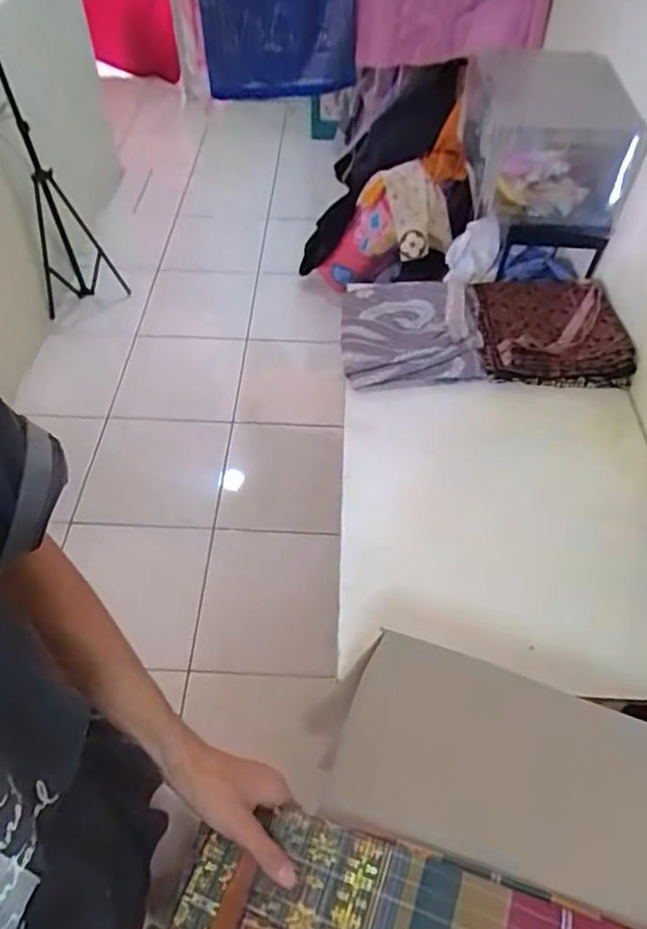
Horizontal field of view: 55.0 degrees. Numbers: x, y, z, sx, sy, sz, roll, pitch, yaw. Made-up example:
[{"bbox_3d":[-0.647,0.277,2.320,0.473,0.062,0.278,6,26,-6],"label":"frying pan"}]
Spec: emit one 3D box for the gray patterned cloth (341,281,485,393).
[{"bbox_3d":[0.162,-0.253,1.169,0.250,0.066,0.292,2,52,1],"label":"gray patterned cloth"}]

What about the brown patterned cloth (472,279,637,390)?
[{"bbox_3d":[0.415,-0.269,1.174,0.247,0.072,0.307,2,52,0],"label":"brown patterned cloth"}]

